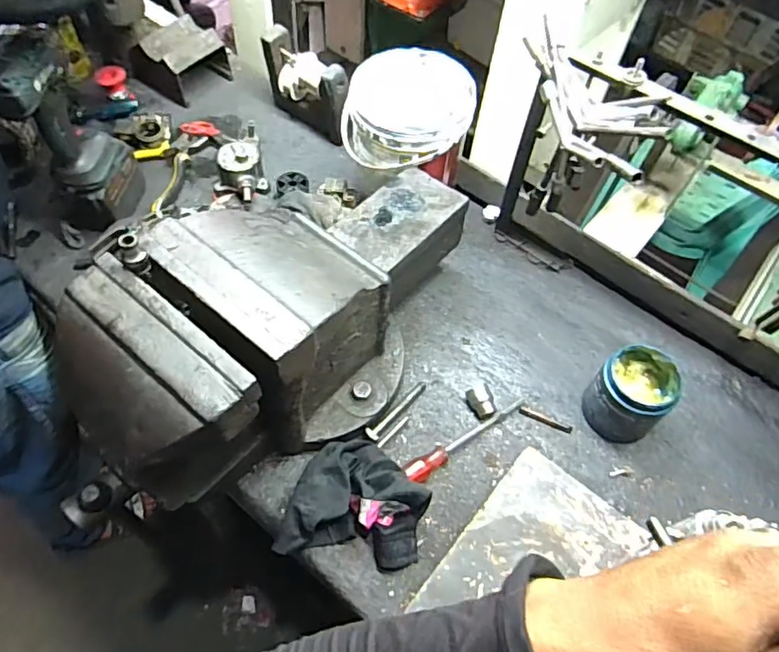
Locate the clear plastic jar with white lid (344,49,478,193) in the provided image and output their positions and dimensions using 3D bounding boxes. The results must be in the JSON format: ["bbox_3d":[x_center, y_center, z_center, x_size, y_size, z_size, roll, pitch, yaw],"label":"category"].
[{"bbox_3d":[0.024,-0.299,0.808,0.170,0.096,0.174,2,57,-3],"label":"clear plastic jar with white lid"}]

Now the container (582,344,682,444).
[{"bbox_3d":[0.304,0.087,0.722,0.086,0.095,0.090,2,57,-3],"label":"container"}]

